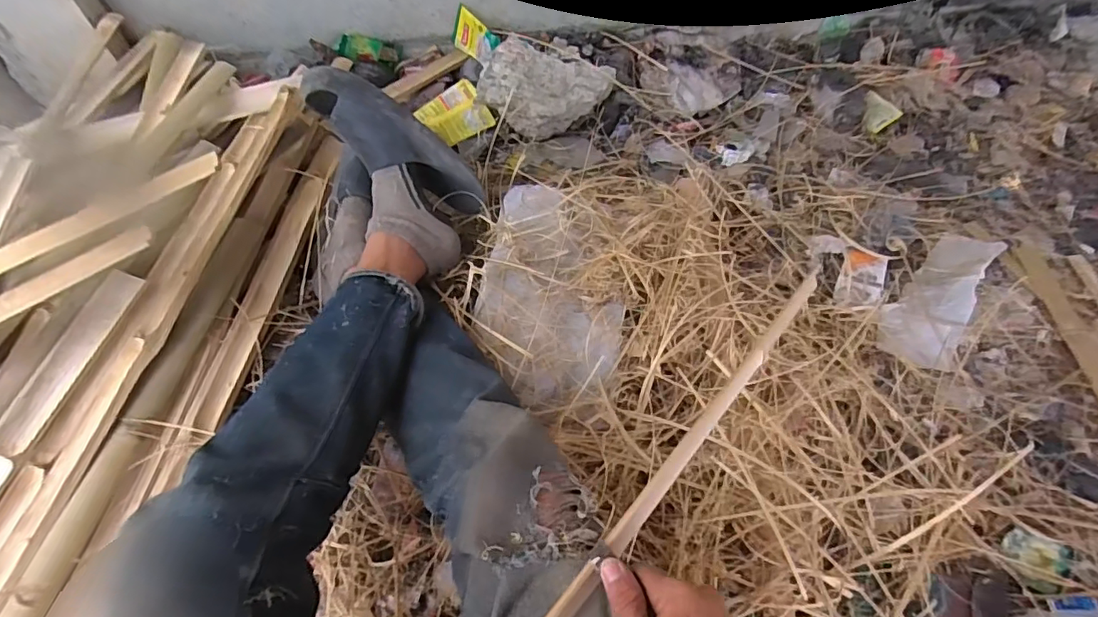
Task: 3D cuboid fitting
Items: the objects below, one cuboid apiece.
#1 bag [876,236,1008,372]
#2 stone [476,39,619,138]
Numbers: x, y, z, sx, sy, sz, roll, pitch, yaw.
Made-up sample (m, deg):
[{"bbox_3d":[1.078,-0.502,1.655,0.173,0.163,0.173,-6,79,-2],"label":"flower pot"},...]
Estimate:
[{"bbox_3d":[0.601,-0.023,0.836,0.110,0.053,0.274,32,62,17],"label":"bag"},{"bbox_3d":[-0.006,-0.394,0.991,0.223,0.102,0.150,13,59,6],"label":"stone"}]

